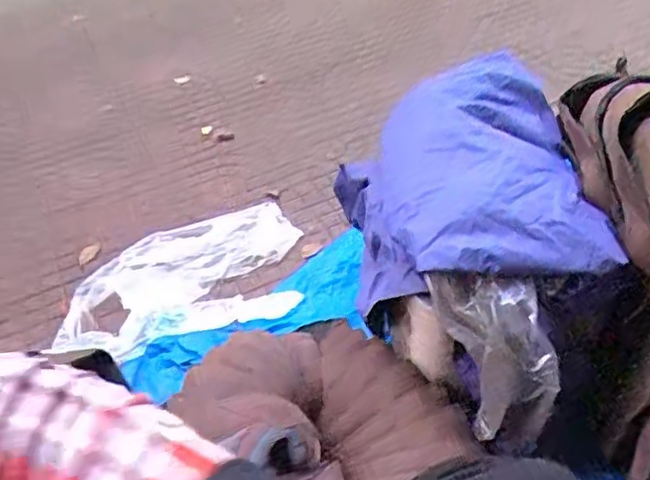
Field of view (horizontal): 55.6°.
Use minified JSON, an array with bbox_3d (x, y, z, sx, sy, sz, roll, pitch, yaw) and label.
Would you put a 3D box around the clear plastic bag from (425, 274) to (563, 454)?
[{"bbox_3d":[0.189,0.132,0.685,0.098,0.212,0.104,-19,6,-14],"label":"clear plastic bag"}]

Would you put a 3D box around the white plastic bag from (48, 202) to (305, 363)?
[{"bbox_3d":[-0.244,0.070,1.123,0.426,0.052,0.291,-14,44,-9],"label":"white plastic bag"}]

